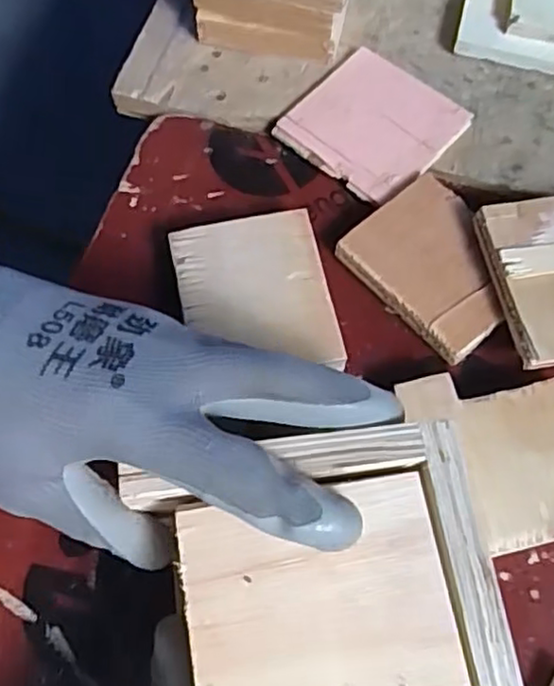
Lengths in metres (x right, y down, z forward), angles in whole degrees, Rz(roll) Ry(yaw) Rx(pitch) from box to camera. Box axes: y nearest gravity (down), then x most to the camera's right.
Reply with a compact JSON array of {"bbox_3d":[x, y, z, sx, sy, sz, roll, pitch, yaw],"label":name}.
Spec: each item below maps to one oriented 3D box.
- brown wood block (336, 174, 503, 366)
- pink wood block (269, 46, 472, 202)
[{"bbox_3d":[0.089,-0.042,0.370,0.071,0.013,0.091,-38,75,-14],"label":"brown wood block"},{"bbox_3d":[0.058,-0.134,0.412,0.089,0.008,0.088,40,73,12],"label":"pink wood block"}]

